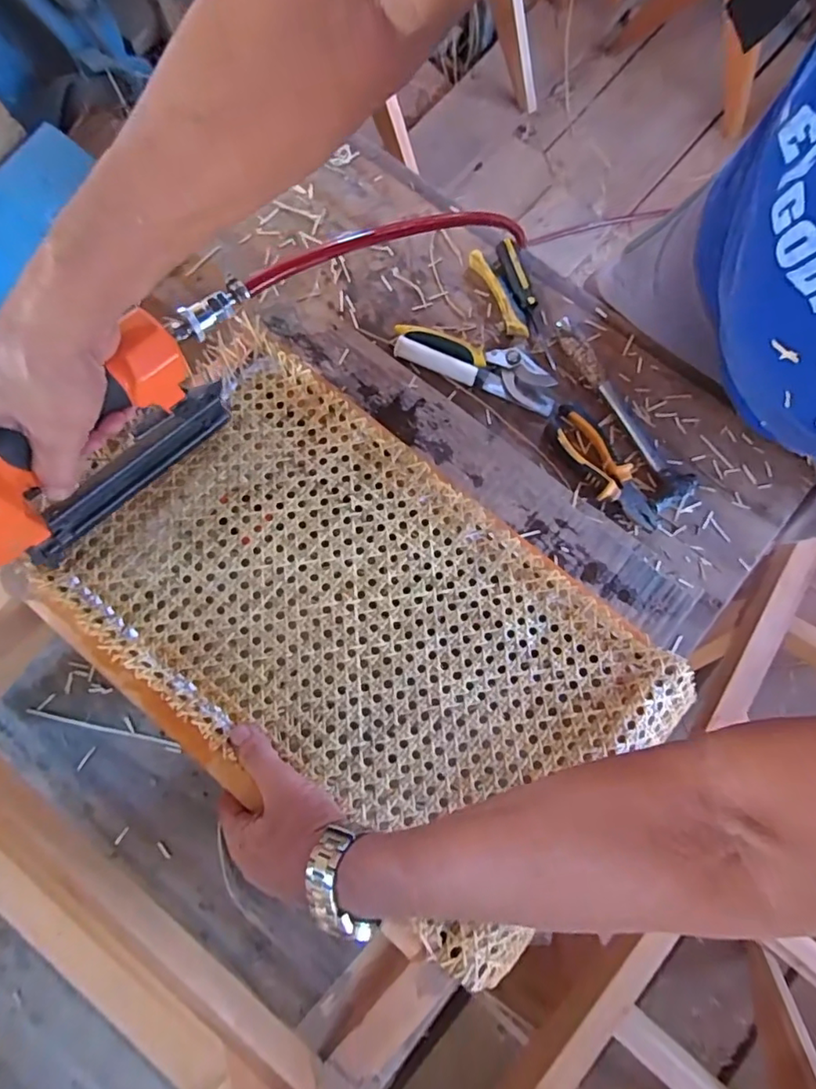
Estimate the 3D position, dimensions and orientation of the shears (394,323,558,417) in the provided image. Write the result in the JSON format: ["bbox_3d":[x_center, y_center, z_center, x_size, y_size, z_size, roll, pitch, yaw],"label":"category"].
[{"bbox_3d":[0.078,-0.205,0.599,0.185,0.017,0.056,22,80,3],"label":"shears"}]

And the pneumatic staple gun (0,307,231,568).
[{"bbox_3d":[-0.230,-0.073,0.371,0.051,0.166,0.190,41,82,6],"label":"pneumatic staple gun"}]

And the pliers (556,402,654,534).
[{"bbox_3d":[0.212,-0.083,0.578,0.044,0.020,0.162,-31,82,-6],"label":"pliers"}]

